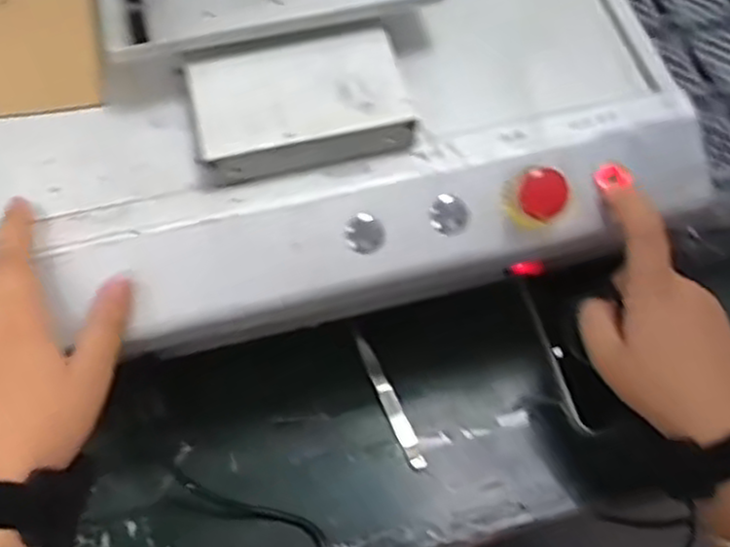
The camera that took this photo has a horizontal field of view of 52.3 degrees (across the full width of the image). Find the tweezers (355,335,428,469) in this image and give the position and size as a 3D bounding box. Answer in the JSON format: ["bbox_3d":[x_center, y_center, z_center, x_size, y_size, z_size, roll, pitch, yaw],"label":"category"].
[{"bbox_3d":[0.018,0.086,0.507,0.013,0.007,0.098,-20,65,-12],"label":"tweezers"}]

